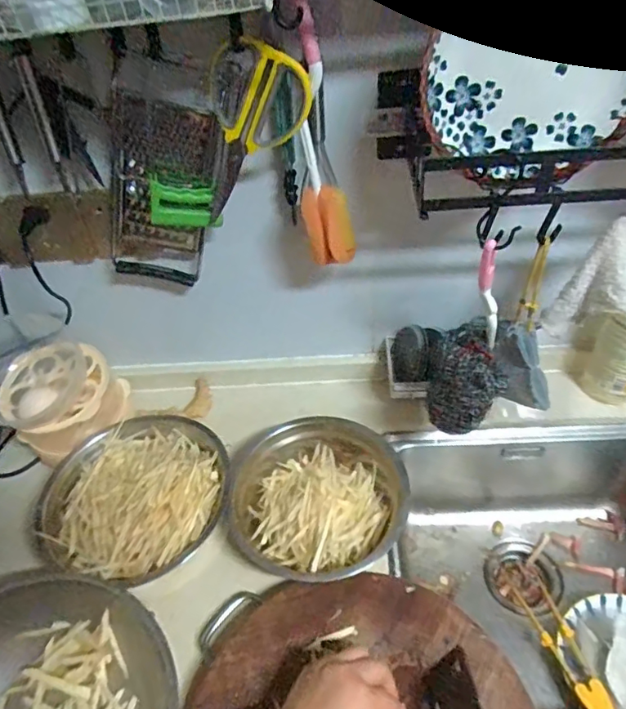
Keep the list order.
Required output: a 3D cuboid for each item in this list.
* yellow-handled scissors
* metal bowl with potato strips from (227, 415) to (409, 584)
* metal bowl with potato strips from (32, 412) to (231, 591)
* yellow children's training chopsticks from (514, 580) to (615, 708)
[{"bbox_3d":[-0.074,-0.222,0.542,0.094,0.188,0.022,18,42,-20],"label":"yellow-handled scissors"},{"bbox_3d":[0.010,0.169,0.655,0.202,0.077,0.203,-3,45,3],"label":"metal bowl with potato strips"},{"bbox_3d":[-0.217,0.169,0.659,0.224,0.075,0.217,-3,45,3],"label":"metal bowl with potato strips"},{"bbox_3d":[0.335,0.389,0.712,0.051,0.034,0.195,-11,31,-5],"label":"yellow children's training chopsticks"}]

